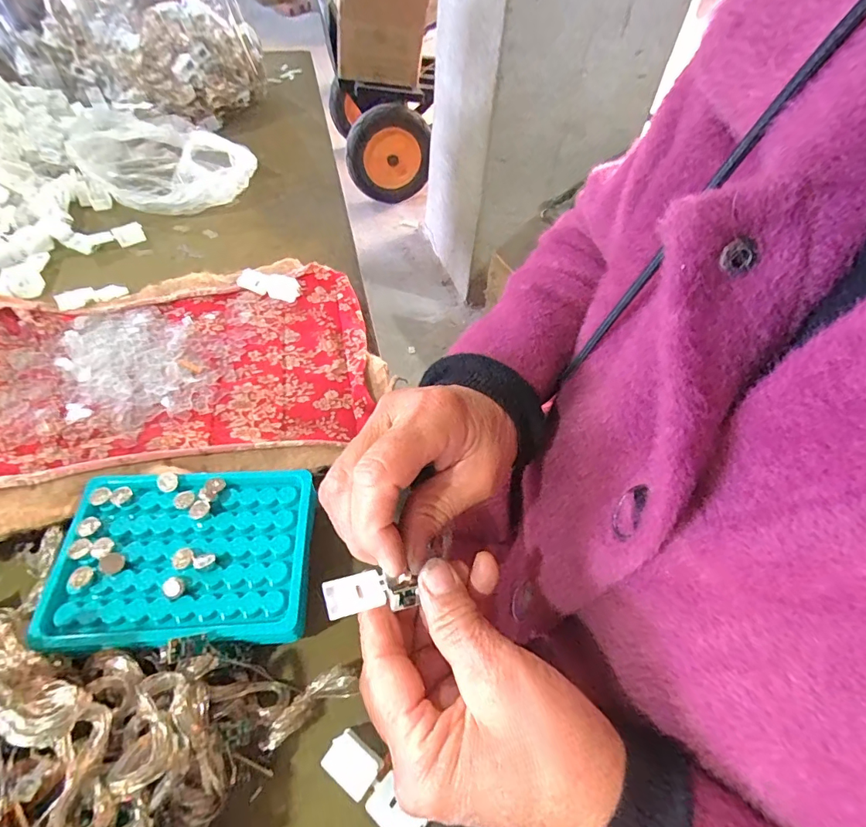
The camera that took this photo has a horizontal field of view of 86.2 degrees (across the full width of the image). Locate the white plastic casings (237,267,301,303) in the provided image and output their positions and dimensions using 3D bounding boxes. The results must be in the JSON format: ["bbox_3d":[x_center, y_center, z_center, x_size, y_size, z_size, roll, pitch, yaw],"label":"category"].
[{"bbox_3d":[-0.149,-0.119,0.425,0.056,0.011,0.025,16,53,8],"label":"white plastic casings"}]

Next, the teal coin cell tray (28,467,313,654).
[{"bbox_3d":[-0.140,0.082,0.267,0.134,0.028,0.096,-2,53,-5],"label":"teal coin cell tray"}]

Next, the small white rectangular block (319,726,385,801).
[{"bbox_3d":[-0.039,0.171,0.227,0.025,0.011,0.019,33,57,20],"label":"small white rectangular block"}]

